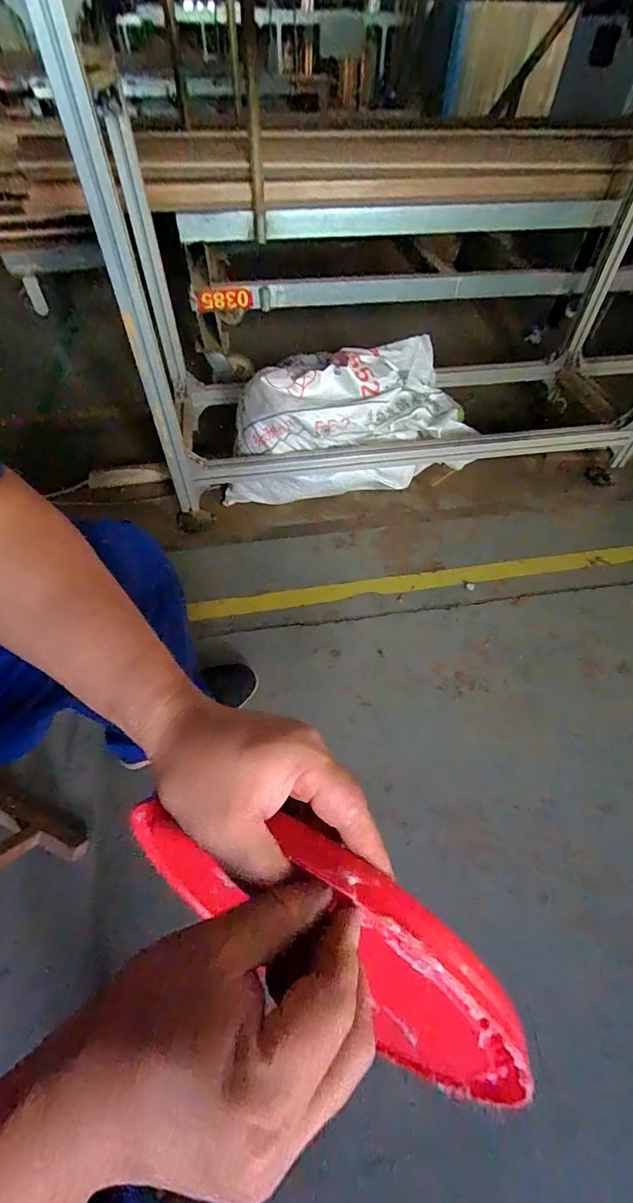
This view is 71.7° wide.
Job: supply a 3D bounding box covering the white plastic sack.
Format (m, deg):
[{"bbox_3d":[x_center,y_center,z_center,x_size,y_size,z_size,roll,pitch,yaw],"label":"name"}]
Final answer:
[{"bbox_3d":[0.058,-0.446,1.033,0.566,0.255,0.301,-5,53,-4],"label":"white plastic sack"}]

